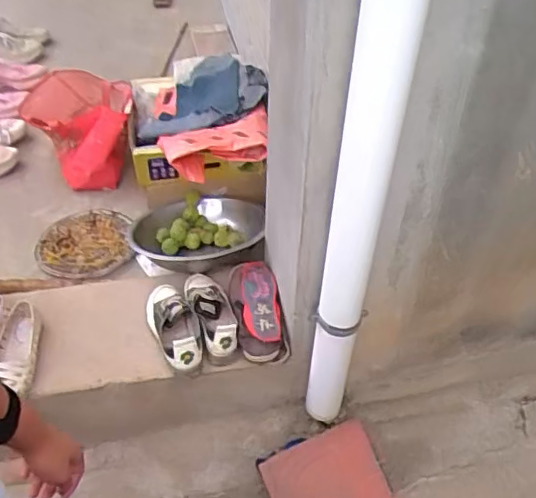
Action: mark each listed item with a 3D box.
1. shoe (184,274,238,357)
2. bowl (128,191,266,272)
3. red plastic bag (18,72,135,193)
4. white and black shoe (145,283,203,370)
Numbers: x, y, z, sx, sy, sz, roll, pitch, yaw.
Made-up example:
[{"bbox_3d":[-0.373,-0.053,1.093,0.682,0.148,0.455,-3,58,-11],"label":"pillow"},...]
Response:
[{"bbox_3d":[-0.118,0.118,1.204,0.076,0.052,0.216,-17,47,-17],"label":"shoe"},{"bbox_3d":[-0.164,-0.043,1.379,0.306,0.105,0.259,-4,44,-4],"label":"bowl"},{"bbox_3d":[-0.511,-0.321,1.600,0.278,0.233,0.292,-11,45,-11],"label":"red plastic bag"},{"bbox_3d":[-0.189,0.148,1.180,0.086,0.060,0.205,-21,48,-21],"label":"white and black shoe"}]

